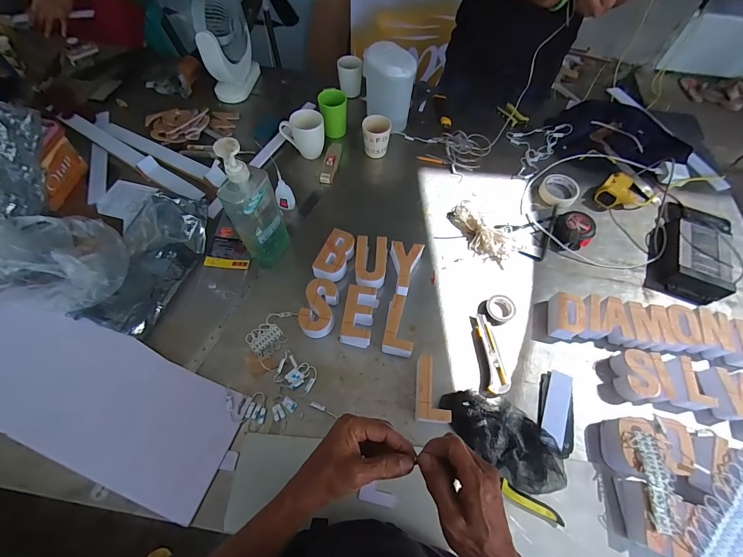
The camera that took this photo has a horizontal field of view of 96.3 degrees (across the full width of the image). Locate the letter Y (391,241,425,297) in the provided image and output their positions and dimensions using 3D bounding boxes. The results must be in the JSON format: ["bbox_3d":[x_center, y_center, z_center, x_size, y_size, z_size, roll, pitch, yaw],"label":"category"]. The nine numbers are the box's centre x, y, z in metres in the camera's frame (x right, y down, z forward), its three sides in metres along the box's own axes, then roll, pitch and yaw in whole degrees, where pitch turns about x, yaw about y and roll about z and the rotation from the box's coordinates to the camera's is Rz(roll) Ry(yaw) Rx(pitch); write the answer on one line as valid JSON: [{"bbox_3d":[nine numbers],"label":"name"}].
[{"bbox_3d":[0.074,-0.018,0.716,0.071,0.046,0.122,6,62,1],"label":"letter Y"}]

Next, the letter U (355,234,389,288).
[{"bbox_3d":[-0.001,-0.032,0.719,0.066,0.039,0.117,4,62,0],"label":"letter U"}]

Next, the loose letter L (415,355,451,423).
[{"bbox_3d":[0.107,0.199,0.599,0.055,0.040,0.114,2,62,-1],"label":"loose letter L"}]

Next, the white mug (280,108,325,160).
[{"bbox_3d":[-0.174,-0.383,0.859,0.075,0.095,0.109,-41,70,-20],"label":"white mug"}]

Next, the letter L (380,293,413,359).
[{"bbox_3d":[0.056,0.094,0.652,0.057,0.042,0.116,10,62,4],"label":"letter L"}]

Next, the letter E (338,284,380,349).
[{"bbox_3d":[-0.025,0.071,0.659,0.065,0.047,0.115,11,62,4],"label":"letter E"}]

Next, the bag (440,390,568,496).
[{"bbox_3d":[0.224,0.262,0.562,0.213,0.049,0.111,39,67,17],"label":"bag"}]

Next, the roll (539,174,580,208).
[{"bbox_3d":[0.484,-0.226,0.858,0.093,0.031,0.093,1,62,-1],"label":"roll"}]

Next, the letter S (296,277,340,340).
[{"bbox_3d":[-0.106,0.061,0.669,0.067,0.045,0.115,12,62,4],"label":"letter S"}]

